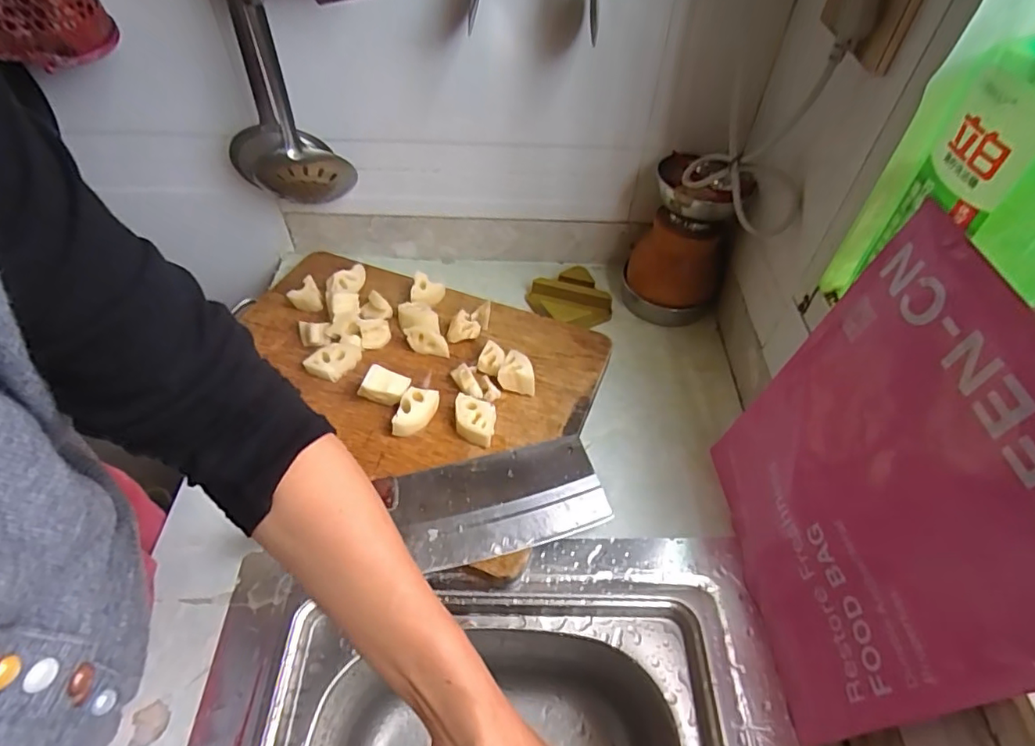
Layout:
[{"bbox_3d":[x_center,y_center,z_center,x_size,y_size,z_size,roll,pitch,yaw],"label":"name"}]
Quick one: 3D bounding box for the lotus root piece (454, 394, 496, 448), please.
[{"bbox_3d":[-0.042,0.047,0.551,0.040,0.024,0.045,2,49,0],"label":"lotus root piece"}]

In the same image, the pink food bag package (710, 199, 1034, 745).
[{"bbox_3d":[0.243,0.087,0.394,0.017,0.299,0.257,7,49,-10],"label":"pink food bag package"}]

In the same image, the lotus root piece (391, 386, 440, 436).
[{"bbox_3d":[-0.100,0.042,0.556,0.035,0.030,0.046,12,50,9],"label":"lotus root piece"}]

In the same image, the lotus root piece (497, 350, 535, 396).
[{"bbox_3d":[0.001,0.000,0.589,0.037,0.031,0.039,9,50,6],"label":"lotus root piece"}]

